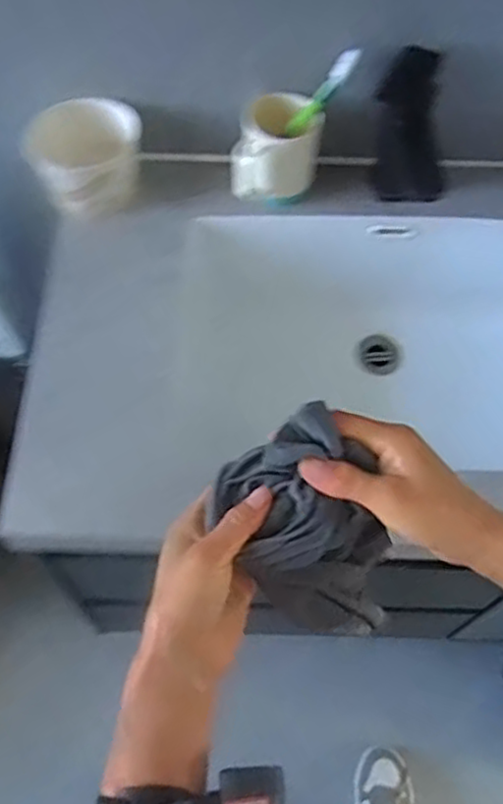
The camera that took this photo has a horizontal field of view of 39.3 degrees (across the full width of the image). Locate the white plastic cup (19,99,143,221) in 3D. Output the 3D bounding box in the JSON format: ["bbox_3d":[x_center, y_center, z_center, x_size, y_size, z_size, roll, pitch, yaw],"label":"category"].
[{"bbox_3d":[-0.189,-0.277,0.802,0.132,0.083,0.098,-14,62,-8],"label":"white plastic cup"}]

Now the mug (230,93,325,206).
[{"bbox_3d":[0.029,-0.288,0.812,0.099,0.088,0.086,4,61,1],"label":"mug"}]

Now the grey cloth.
[{"bbox_3d":[0.037,0.081,0.430,0.084,0.118,0.111,-33,66,-17],"label":"grey cloth"}]

